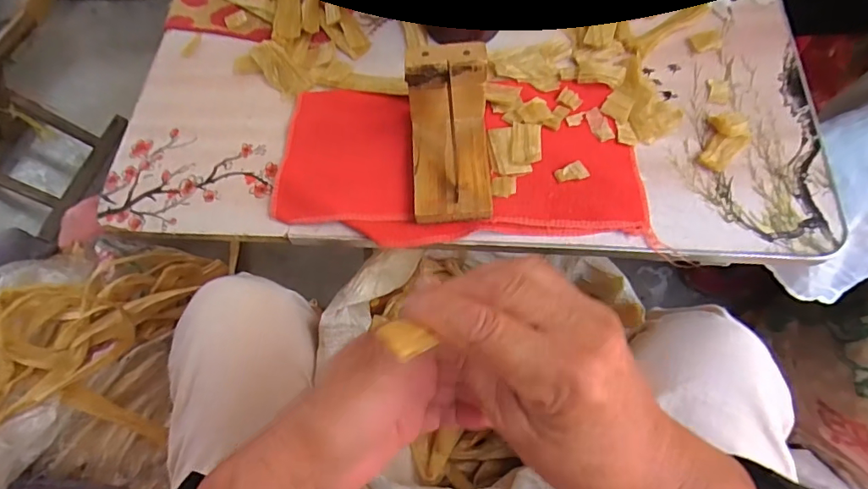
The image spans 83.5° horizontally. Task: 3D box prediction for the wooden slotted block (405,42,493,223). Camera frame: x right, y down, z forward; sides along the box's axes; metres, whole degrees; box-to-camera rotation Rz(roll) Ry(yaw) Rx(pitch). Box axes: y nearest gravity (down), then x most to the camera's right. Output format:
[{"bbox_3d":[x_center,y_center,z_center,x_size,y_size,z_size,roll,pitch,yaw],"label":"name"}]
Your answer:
[{"bbox_3d":[0.013,-0.082,0.365,0.060,0.073,0.106,-4,64,1],"label":"wooden slotted block"}]

